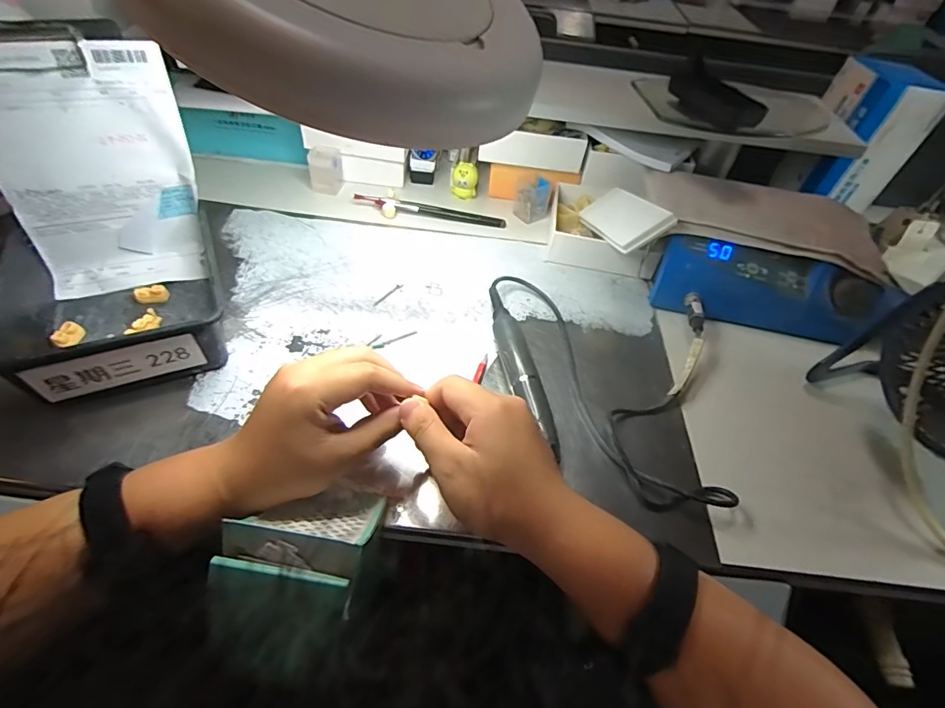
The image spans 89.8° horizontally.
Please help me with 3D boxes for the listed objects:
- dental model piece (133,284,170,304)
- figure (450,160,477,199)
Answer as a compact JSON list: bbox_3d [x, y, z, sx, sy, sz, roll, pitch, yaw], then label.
[{"bbox_3d":[-0.309,-0.058,0.456,0.027,0.015,0.013,-13,52,-18],"label":"dental model piece"},{"bbox_3d":[-0.011,-0.231,0.632,0.033,0.049,0.026,3,49,-5],"label":"figure"}]

